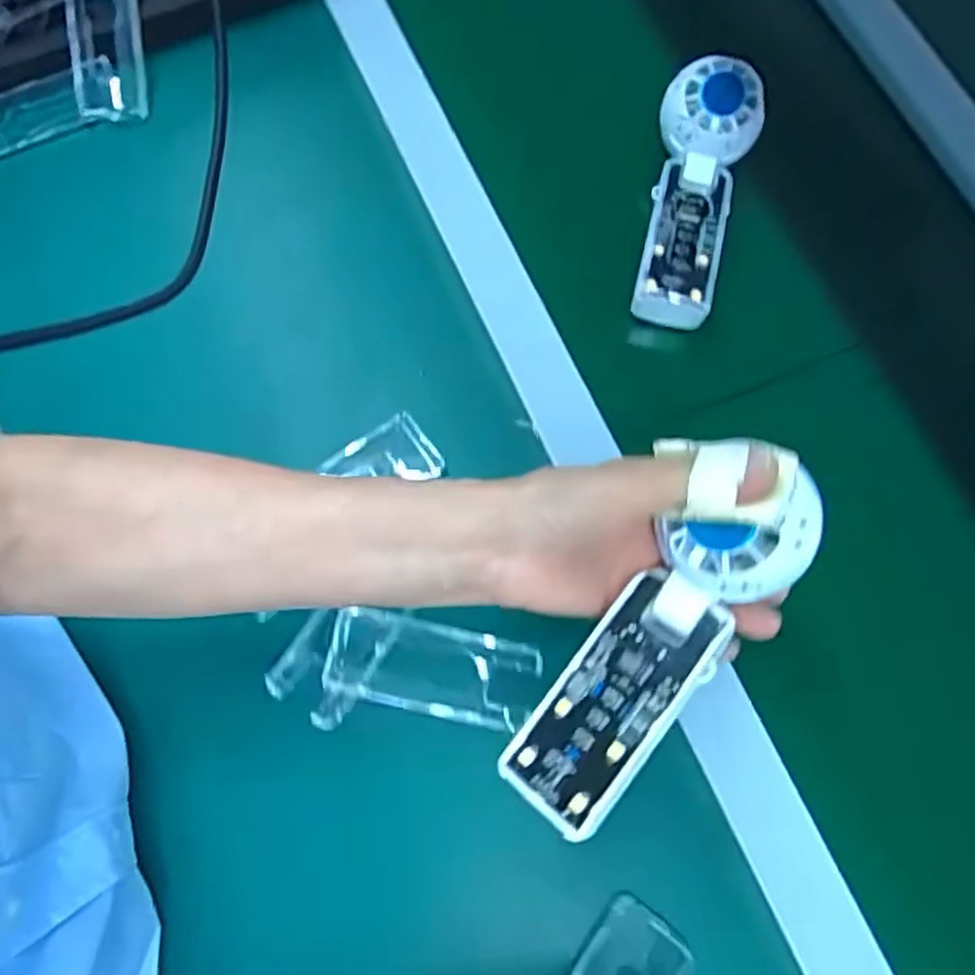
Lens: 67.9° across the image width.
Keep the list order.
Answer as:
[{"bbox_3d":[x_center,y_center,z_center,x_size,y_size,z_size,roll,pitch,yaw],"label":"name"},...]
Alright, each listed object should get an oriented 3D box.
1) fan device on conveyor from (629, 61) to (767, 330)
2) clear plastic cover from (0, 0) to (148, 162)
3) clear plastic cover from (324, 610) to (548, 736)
[{"bbox_3d":[0.127,-0.178,0.443,0.056,0.030,0.156,13,86,4],"label":"fan device on conveyor"},{"bbox_3d":[-0.312,-0.304,0.512,0.146,0.021,0.117,-16,90,0],"label":"clear plastic cover"},{"bbox_3d":[-0.030,0.096,0.384,0.108,0.010,0.044,11,72,3],"label":"clear plastic cover"}]

